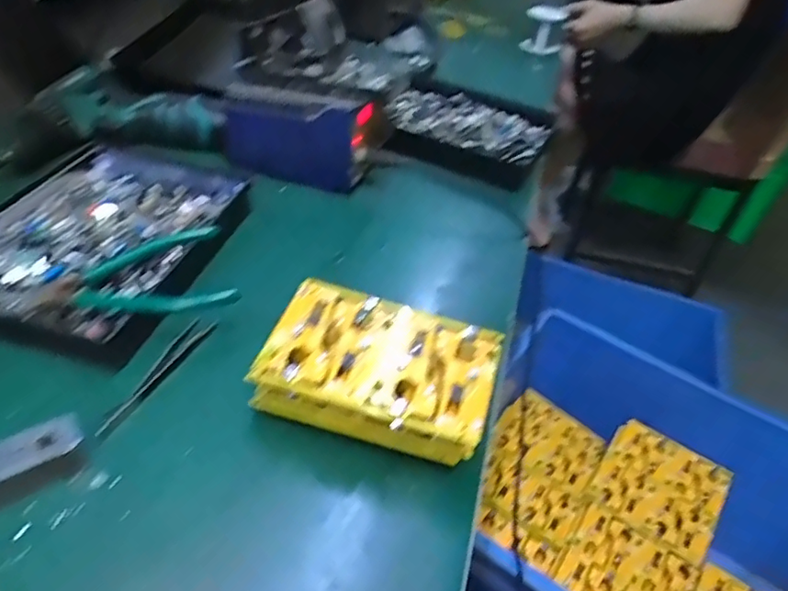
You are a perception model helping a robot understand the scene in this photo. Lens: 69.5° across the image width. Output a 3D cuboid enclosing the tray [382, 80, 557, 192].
[{"bbox_3d":[0.090,-0.216,0.734,0.214,0.035,0.198,18,42,12],"label":"tray"}]

